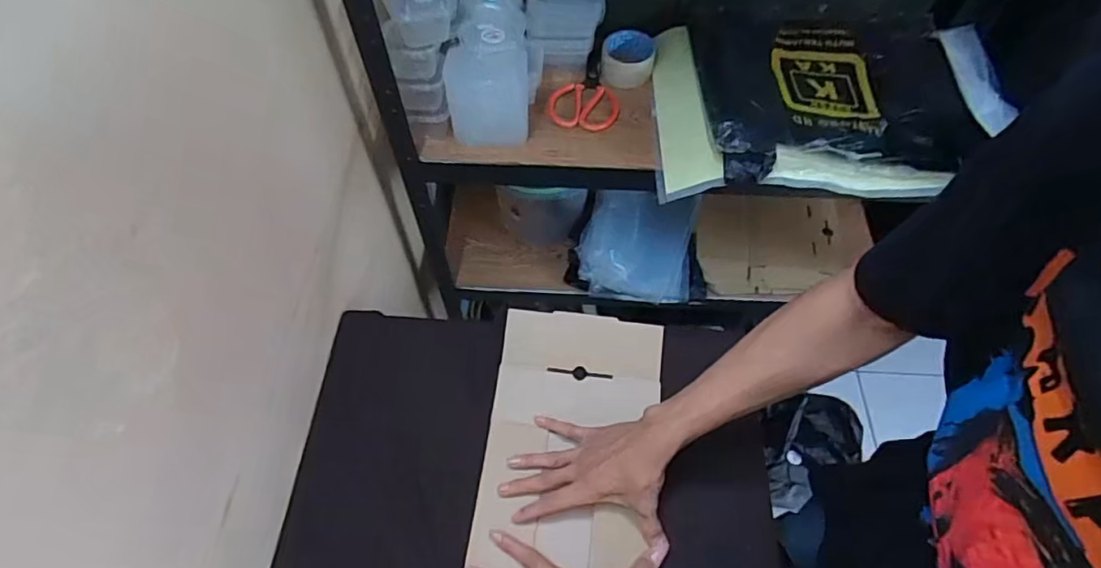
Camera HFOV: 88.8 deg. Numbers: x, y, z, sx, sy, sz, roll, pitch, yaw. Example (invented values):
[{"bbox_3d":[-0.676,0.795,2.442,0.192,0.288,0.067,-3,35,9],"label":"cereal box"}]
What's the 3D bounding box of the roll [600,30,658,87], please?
[{"bbox_3d":[0.121,-0.354,0.890,0.081,0.049,0.082,6,59,3],"label":"roll"}]

